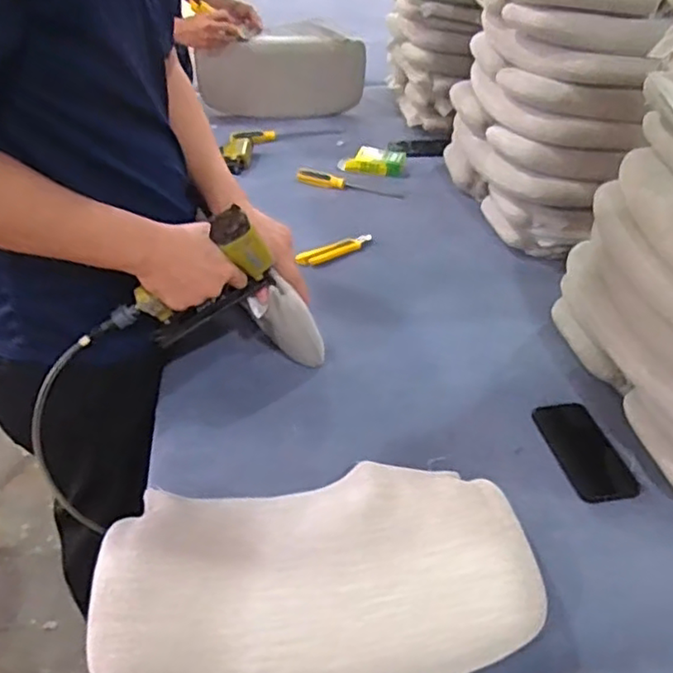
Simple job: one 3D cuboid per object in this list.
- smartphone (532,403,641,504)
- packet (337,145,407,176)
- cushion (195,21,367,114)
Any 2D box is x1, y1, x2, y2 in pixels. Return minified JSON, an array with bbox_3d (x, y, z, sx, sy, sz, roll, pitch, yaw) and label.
[{"bbox_3d":[0.333,0.152,0.867,0.084,0.008,0.162,-7,40,-11],"label":"smartphone"},{"bbox_3d":[0.086,-0.418,1.531,0.156,0.038,0.068,7,39,7],"label":"packet"},{"bbox_3d":[-0.136,-0.694,1.688,0.436,0.222,0.078,-7,40,-11],"label":"cushion"}]

